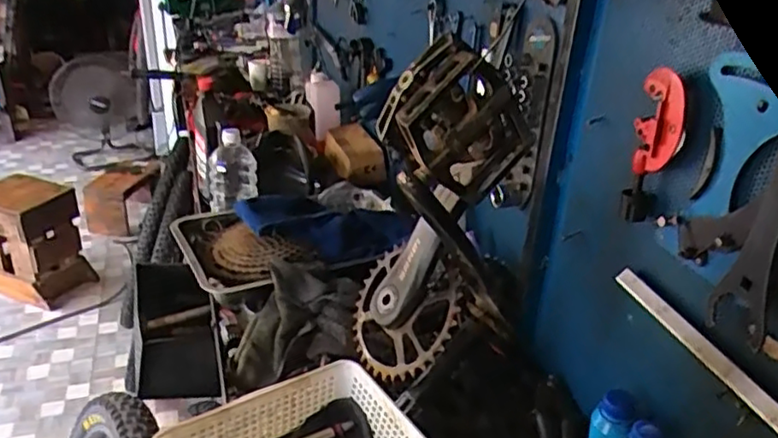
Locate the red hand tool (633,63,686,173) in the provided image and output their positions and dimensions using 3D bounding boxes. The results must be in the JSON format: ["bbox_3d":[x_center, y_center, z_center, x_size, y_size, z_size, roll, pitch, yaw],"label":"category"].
[{"bbox_3d":[0.253,-0.089,0.607,0.041,0.097,0.023,14,28,19],"label":"red hand tool"}]

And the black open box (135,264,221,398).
[{"bbox_3d":[-0.435,0.216,1.308,0.150,0.107,0.334,-6,28,-18],"label":"black open box"}]

